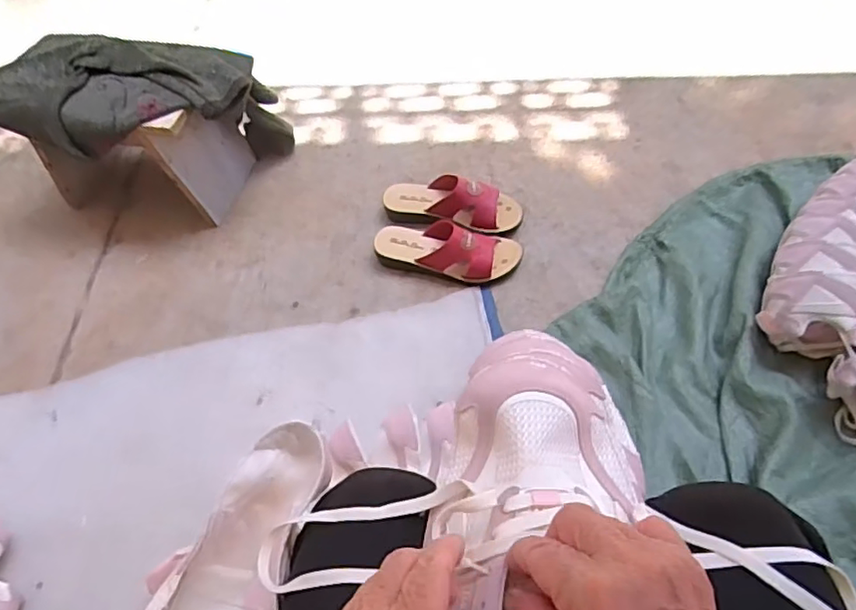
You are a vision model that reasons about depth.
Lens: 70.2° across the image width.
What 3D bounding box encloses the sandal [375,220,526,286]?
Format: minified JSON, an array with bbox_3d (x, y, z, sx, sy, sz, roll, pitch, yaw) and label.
[{"bbox_3d":[0.027,-0.086,0.938,0.224,0.077,0.082,6,56,9],"label":"sandal"}]

